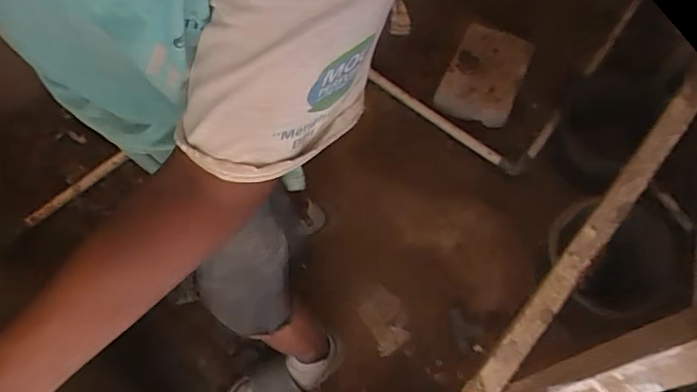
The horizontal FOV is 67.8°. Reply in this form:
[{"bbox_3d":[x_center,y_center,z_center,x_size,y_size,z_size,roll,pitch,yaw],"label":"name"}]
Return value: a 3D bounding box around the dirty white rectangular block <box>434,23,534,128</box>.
[{"bbox_3d":[0.388,-0.347,1.475,0.202,0.028,0.313,20,67,20],"label":"dirty white rectangular block"}]

